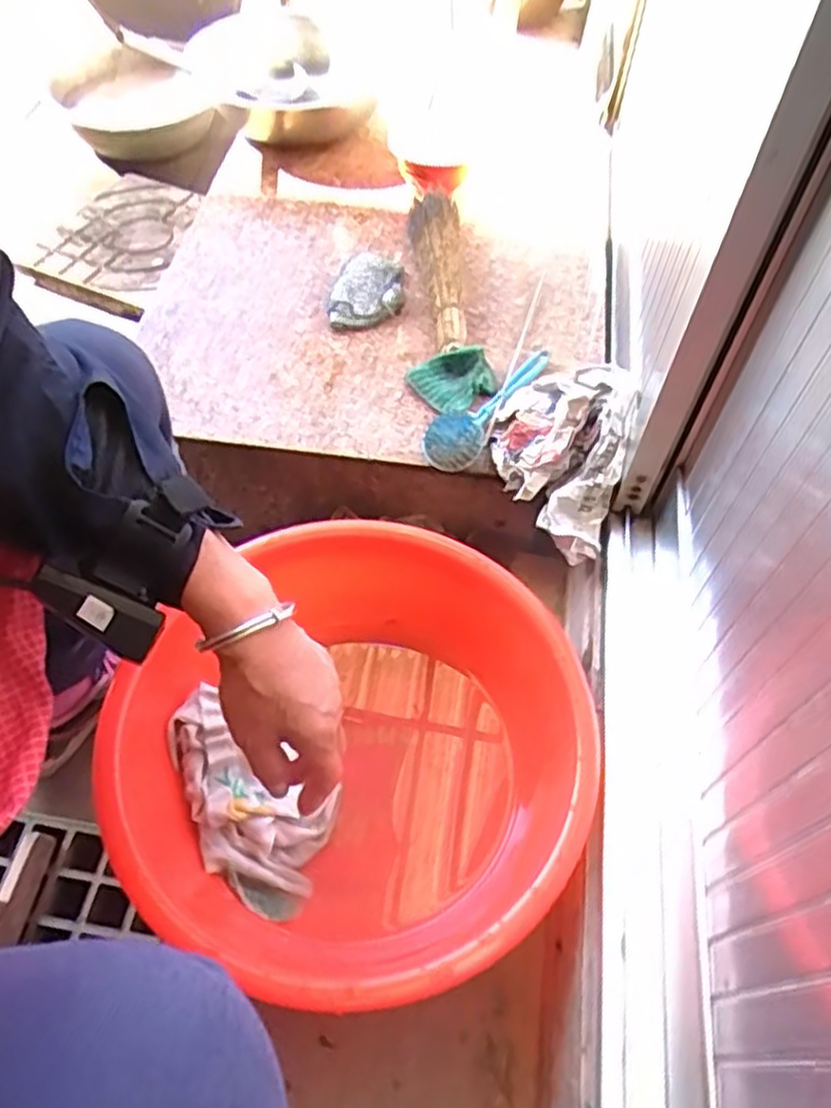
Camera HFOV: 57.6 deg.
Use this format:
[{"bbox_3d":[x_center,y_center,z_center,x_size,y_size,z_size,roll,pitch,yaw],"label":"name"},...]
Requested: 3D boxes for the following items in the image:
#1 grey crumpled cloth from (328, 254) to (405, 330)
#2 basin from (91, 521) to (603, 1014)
[{"bbox_3d":[-0.052,-0.302,0.865,0.076,0.023,0.130,8,56,3],"label":"grey crumpled cloth"},{"bbox_3d":[-0.044,0.148,0.613,0.355,0.117,0.328,1,56,-2],"label":"basin"}]

